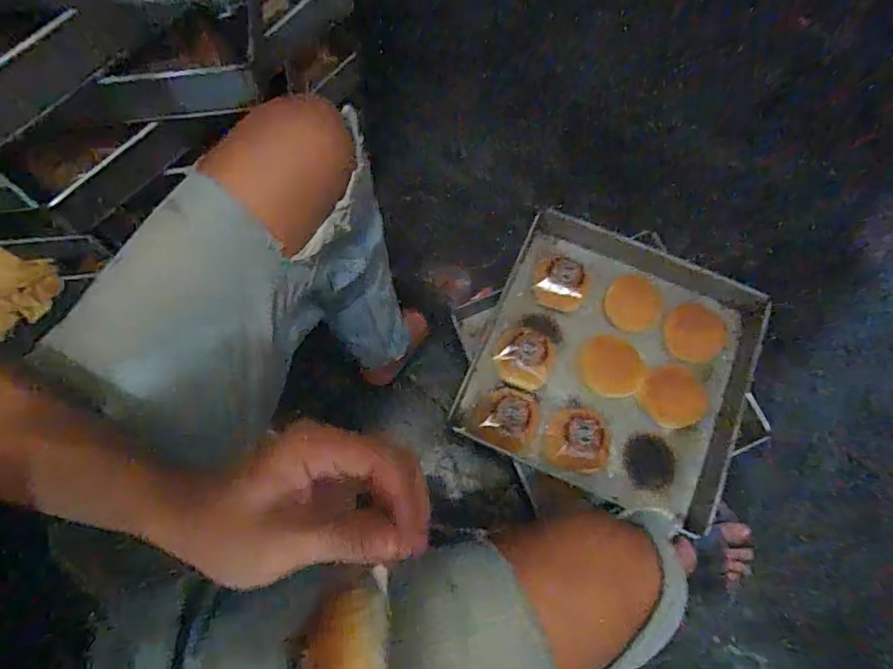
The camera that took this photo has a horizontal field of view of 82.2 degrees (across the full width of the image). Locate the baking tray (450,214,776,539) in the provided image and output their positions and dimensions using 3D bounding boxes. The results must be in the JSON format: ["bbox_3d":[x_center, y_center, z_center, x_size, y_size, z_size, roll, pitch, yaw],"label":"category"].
[{"bbox_3d":[0.274,0.050,0.847,0.415,0.071,0.407,22,74,5],"label":"baking tray"}]

